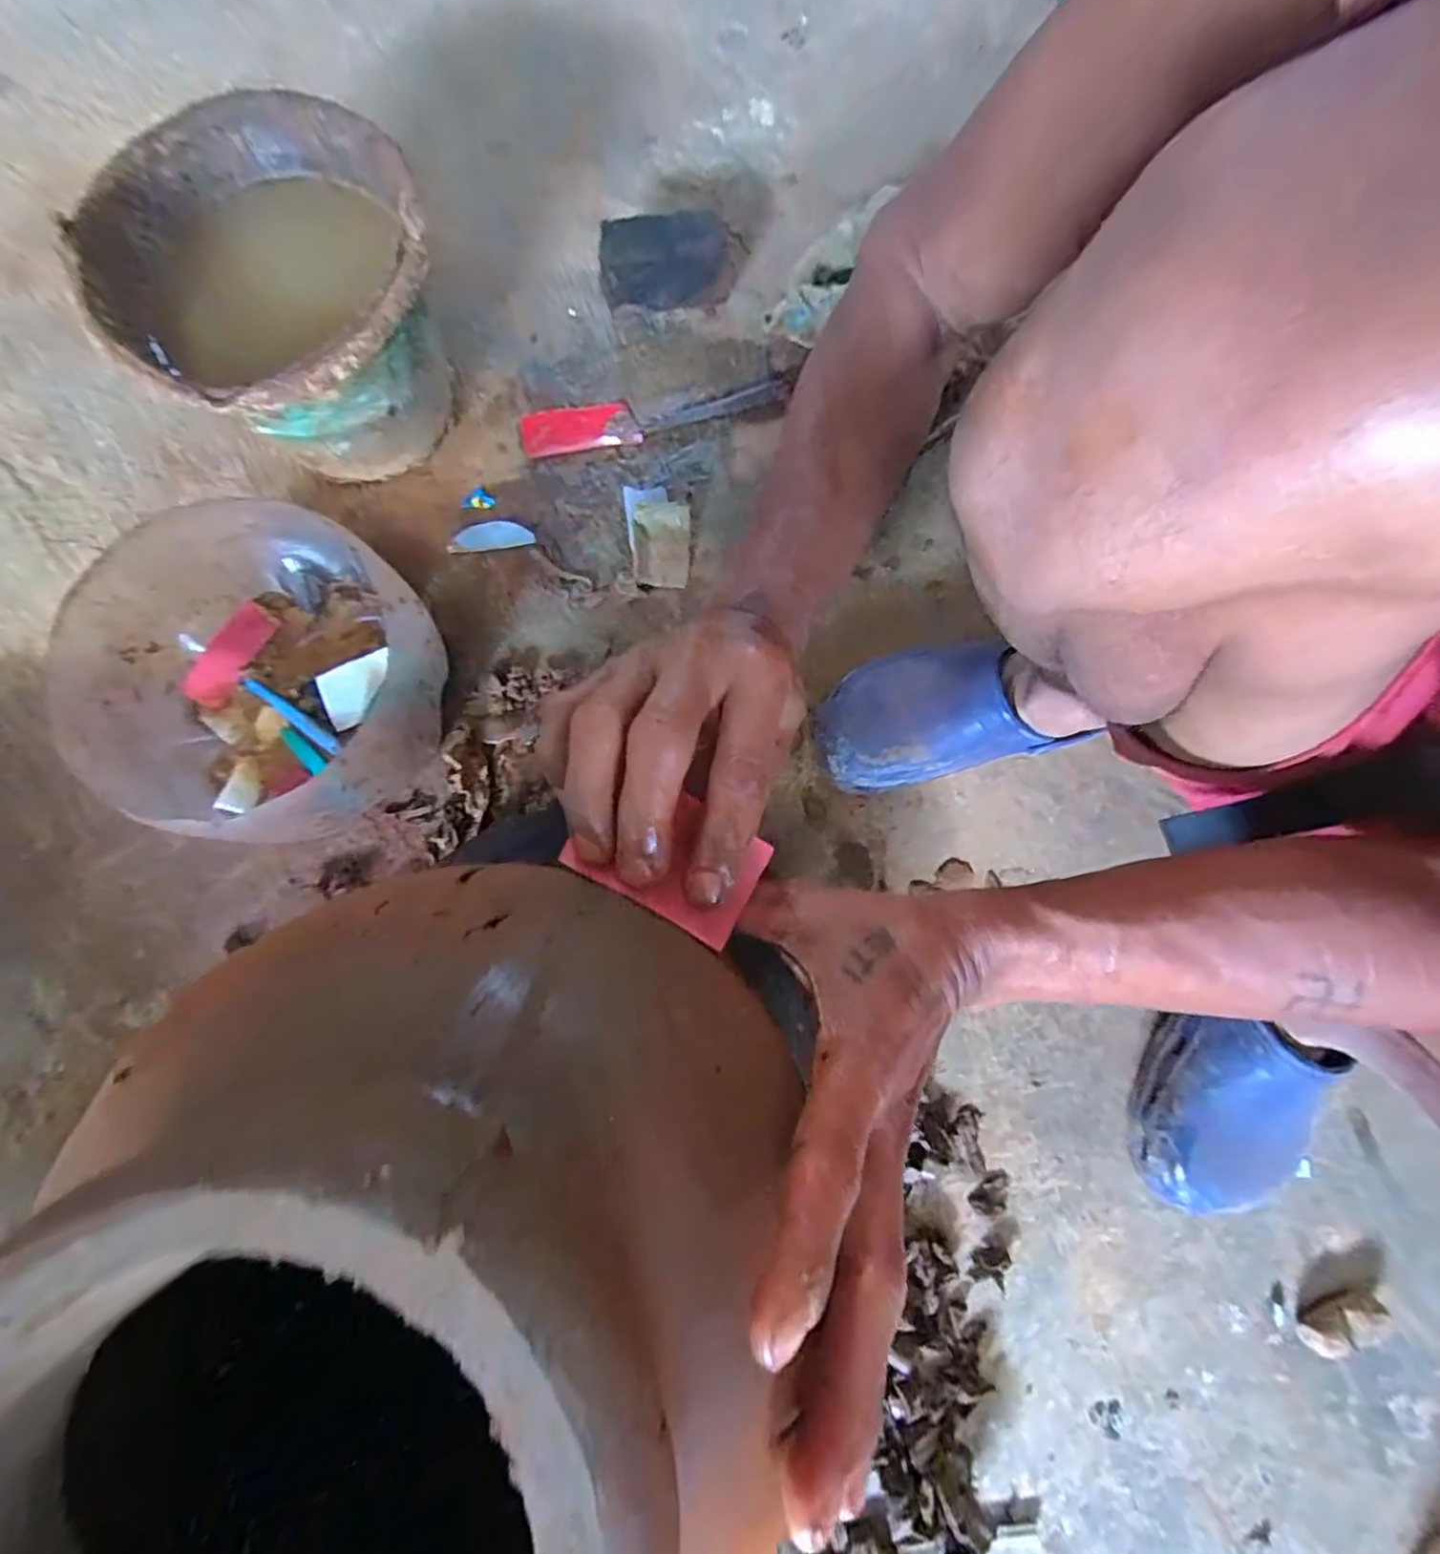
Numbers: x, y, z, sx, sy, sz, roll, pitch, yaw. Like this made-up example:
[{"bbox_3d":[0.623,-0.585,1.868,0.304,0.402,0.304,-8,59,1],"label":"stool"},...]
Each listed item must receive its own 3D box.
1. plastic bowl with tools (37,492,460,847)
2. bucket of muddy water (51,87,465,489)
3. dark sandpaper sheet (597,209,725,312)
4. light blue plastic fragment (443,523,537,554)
[{"bbox_3d":[-0.352,-0.077,0.501,0.263,0.126,0.232,20,81,4],"label":"plastic bowl with tools"},{"bbox_3d":[-0.340,-0.375,0.525,0.256,0.178,0.233,0,80,1],"label":"bucket of muddy water"},{"bbox_3d":[-0.052,-0.495,0.605,0.129,0.064,0.053,-15,80,-2],"label":"dark sandpaper sheet"},{"bbox_3d":[-0.211,-0.223,0.580,0.077,0.005,0.027,-8,81,-4],"label":"light blue plastic fragment"}]

